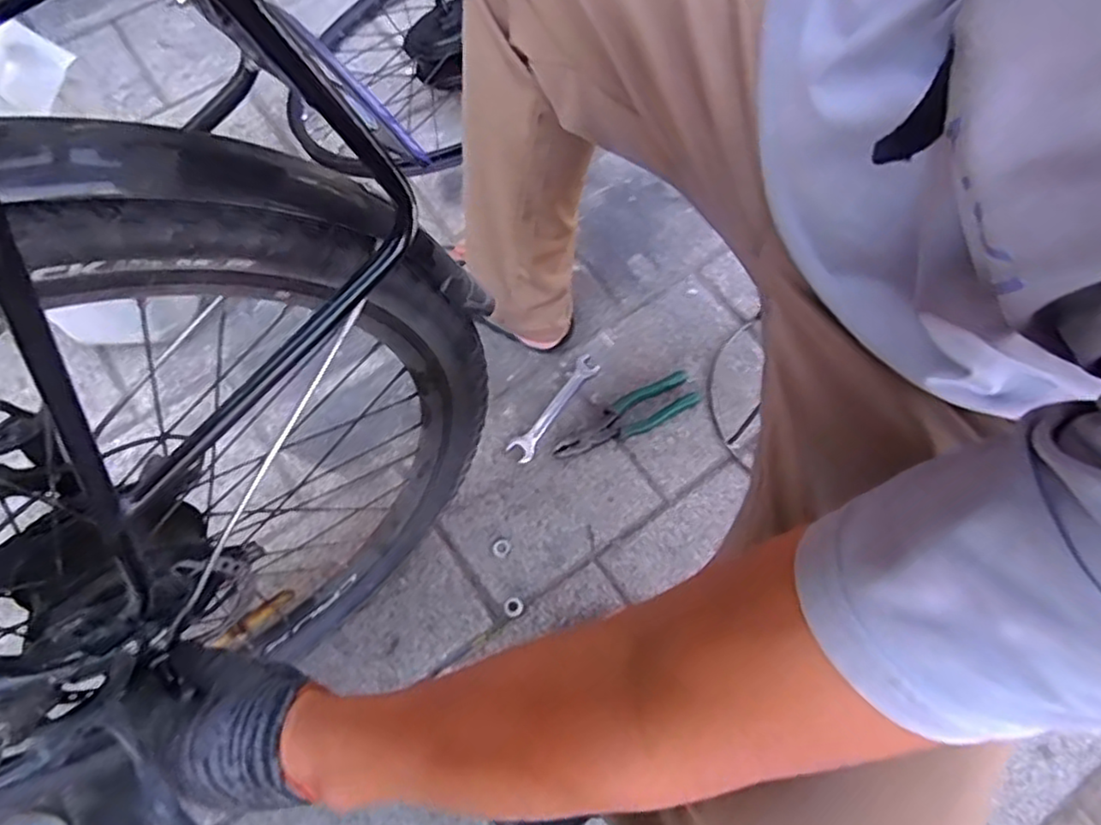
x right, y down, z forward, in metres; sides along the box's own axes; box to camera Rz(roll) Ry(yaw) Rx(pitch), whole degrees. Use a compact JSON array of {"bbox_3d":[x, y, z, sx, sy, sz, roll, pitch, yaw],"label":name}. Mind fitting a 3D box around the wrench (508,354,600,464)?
[{"bbox_3d":[0.005,-0.007,0.896,0.032,0.006,0.170,34,73,14],"label":"wrench"}]

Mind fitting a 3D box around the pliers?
[{"bbox_3d":[0.099,0.006,0.884,0.203,0.011,0.053,-25,70,-8],"label":"pliers"}]

